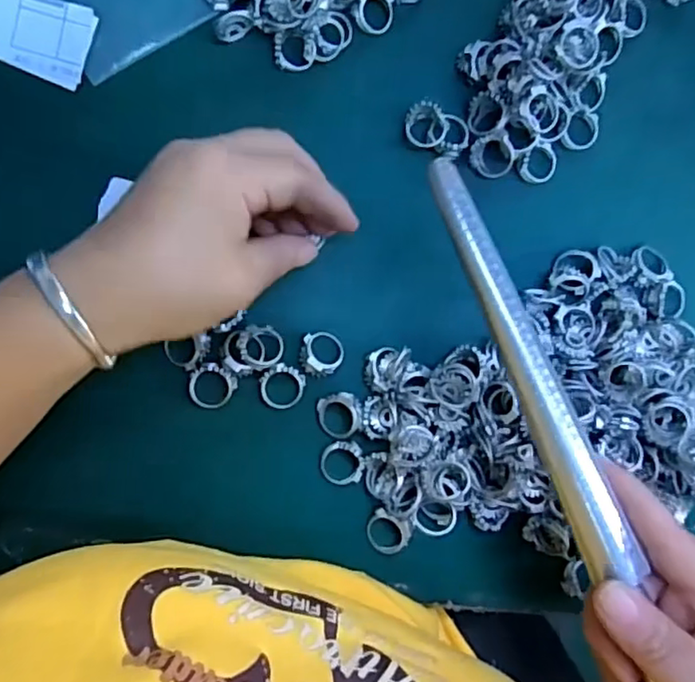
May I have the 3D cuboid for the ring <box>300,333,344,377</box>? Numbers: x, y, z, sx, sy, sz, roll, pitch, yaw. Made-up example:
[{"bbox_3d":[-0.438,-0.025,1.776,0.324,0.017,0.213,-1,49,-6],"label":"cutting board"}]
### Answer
[{"bbox_3d":[-0.012,0.007,0.312,0.022,0.007,0.022,0,89,-8],"label":"ring"}]

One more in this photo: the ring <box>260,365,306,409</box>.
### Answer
[{"bbox_3d":[-0.033,0.023,0.309,0.022,0.007,0.022,0,89,-8],"label":"ring"}]

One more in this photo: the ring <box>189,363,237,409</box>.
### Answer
[{"bbox_3d":[-0.067,0.022,0.305,0.022,0.005,0.022,0,89,-8],"label":"ring"}]

